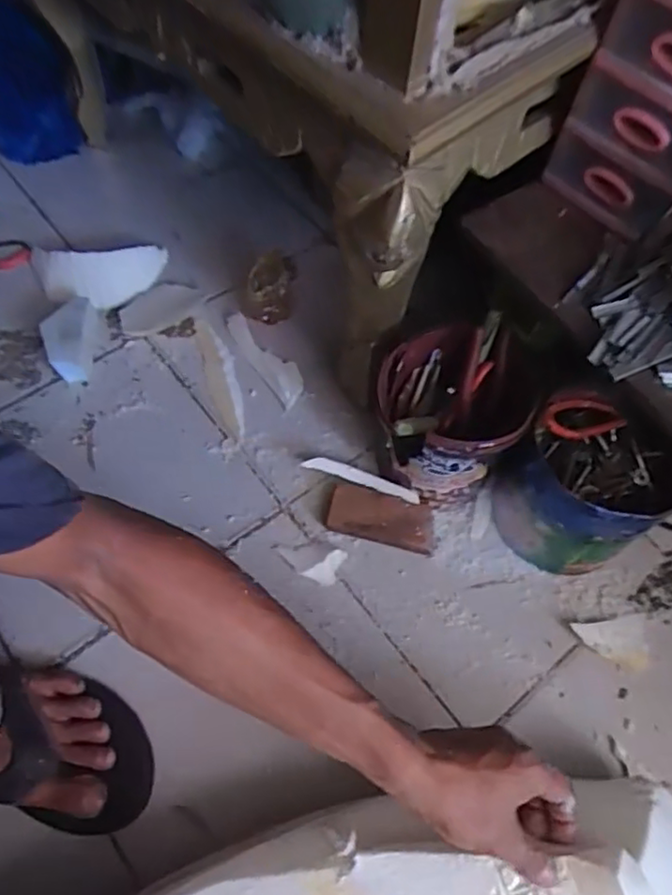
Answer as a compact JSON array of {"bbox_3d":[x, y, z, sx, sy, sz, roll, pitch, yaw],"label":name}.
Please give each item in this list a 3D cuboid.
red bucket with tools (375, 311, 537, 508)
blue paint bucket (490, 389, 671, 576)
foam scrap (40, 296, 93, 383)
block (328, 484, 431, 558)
[{"bbox_3d":[0.109,-0.028,0.663,0.129,0.165,0.131,1,61,-2],"label":"red bucket with tools"},{"bbox_3d":[0.246,0.038,0.642,0.147,0.134,0.143,1,61,-2],"label":"blue paint bucket"},{"bbox_3d":[-0.317,-0.129,0.755,0.055,0.052,0.095,2,61,-2],"label":"foam scrap"},{"bbox_3d":[0.049,0.075,0.677,0.113,0.010,0.051,14,80,3],"label":"block"}]

